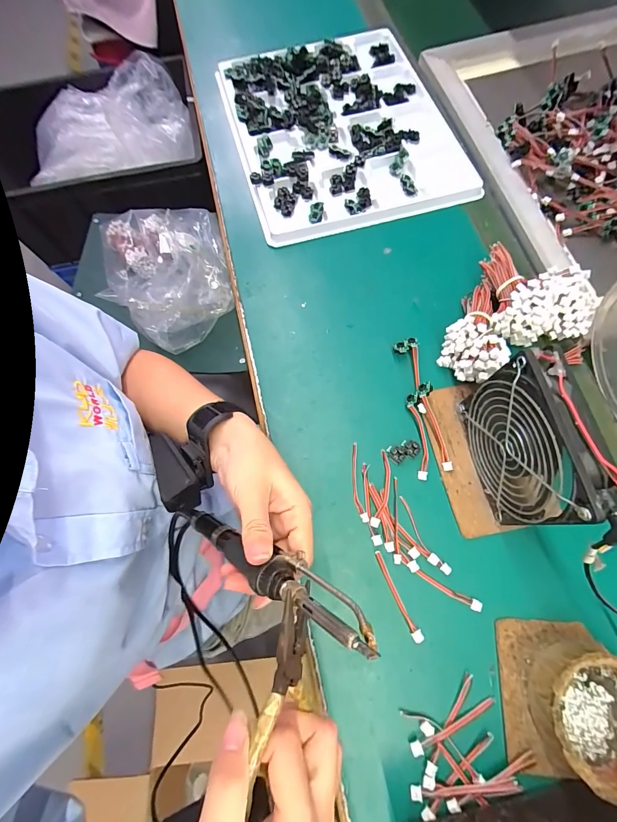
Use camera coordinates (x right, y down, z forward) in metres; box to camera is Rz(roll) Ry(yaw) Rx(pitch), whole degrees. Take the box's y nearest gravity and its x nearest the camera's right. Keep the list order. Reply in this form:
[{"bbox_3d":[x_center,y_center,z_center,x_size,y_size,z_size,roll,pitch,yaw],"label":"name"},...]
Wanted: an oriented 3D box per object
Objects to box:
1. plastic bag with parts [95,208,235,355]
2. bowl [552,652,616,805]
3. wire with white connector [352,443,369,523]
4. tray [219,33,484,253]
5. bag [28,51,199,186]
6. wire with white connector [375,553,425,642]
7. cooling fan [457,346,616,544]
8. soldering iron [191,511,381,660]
[{"bbox_3d":[-0.284,-0.303,0.685,0.226,0.120,0.318,-21,72,-5],"label":"plastic bag with parts"},{"bbox_3d":[0.214,0.224,0.254,0.082,0.039,0.081,-1,71,2],"label":"bowl"},{"bbox_3d":[0.047,0.068,0.331,0.010,0.005,0.074,-7,71,0],"label":"wire with white connector"},{"bbox_3d":[0.040,-0.398,0.470,0.279,0.027,0.334,-15,71,-3],"label":"tray"},{"bbox_3d":[-0.469,-0.678,0.808,0.406,0.119,0.226,-3,71,1],"label":"bag"},{"bbox_3d":[0.077,0.161,0.299,0.009,0.004,0.076,-26,72,-7],"label":"wire with white connector"},{"bbox_3d":[0.172,0.033,0.275,0.035,0.125,0.131,-15,71,-3],"label":"cooling fan"},{"bbox_3d":[-0.032,0.099,0.221,0.179,0.027,0.024,8,67,45],"label":"soldering iron"}]

